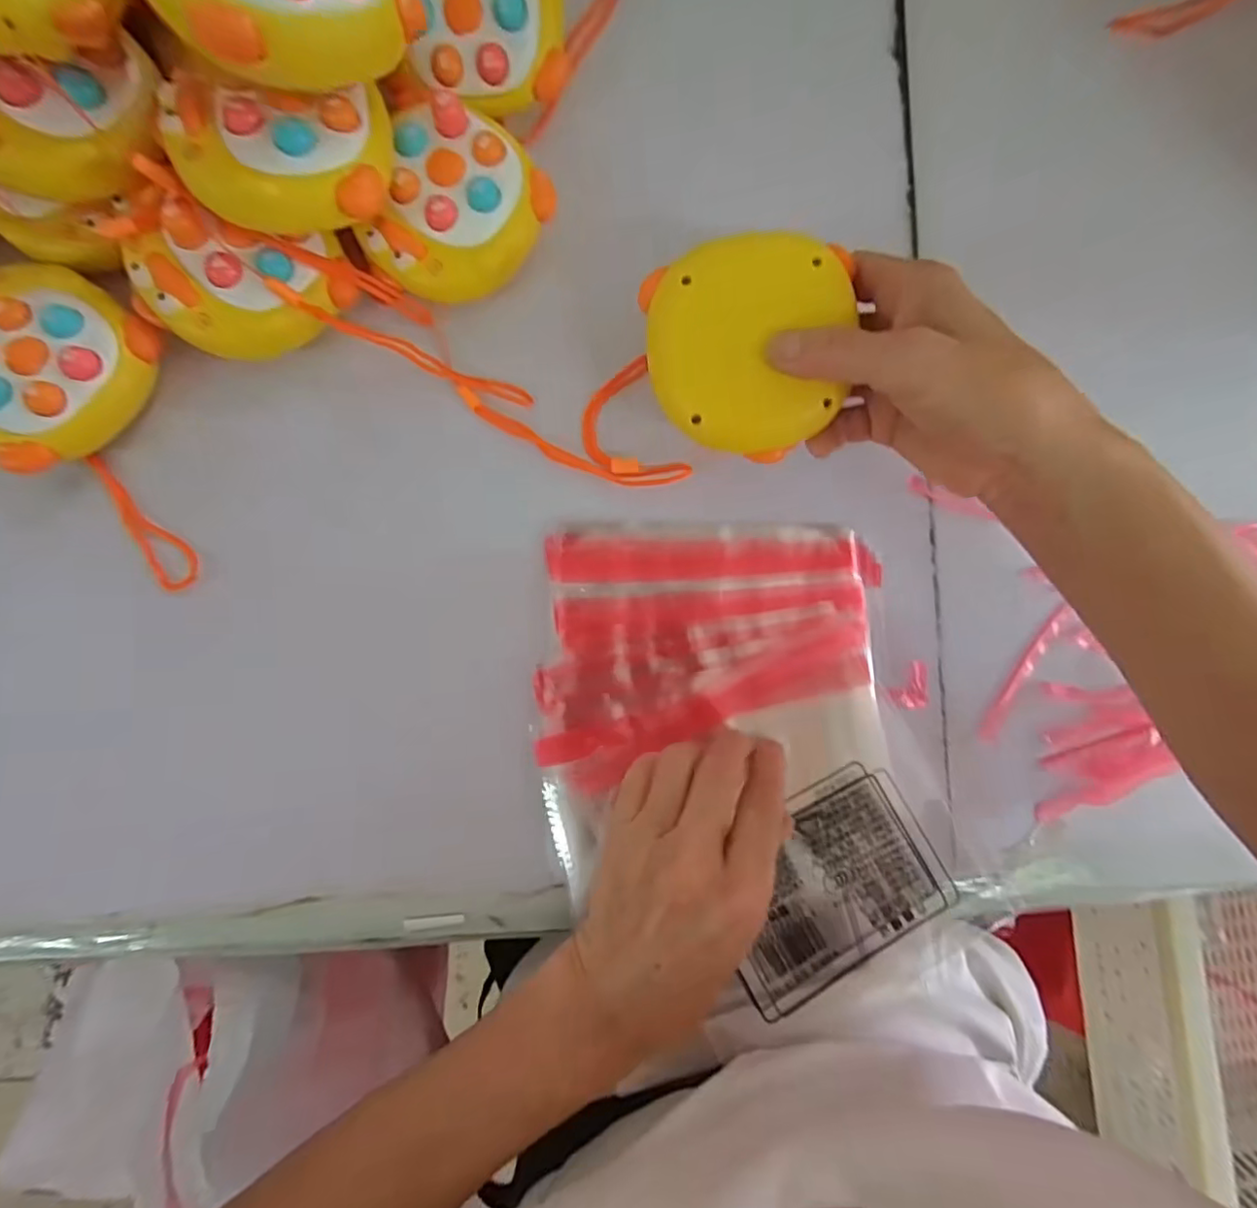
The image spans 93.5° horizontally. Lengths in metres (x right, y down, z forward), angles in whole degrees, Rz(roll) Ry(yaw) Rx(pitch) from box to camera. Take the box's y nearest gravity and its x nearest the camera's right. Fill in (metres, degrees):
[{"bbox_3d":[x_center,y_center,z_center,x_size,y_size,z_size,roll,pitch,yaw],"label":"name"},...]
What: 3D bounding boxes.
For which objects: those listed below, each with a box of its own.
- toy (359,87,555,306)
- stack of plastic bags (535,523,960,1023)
[{"bbox_3d":[-0.080,-0.182,0.275,0.071,0.032,0.078,32,86,-1],"label":"toy"},{"bbox_3d":[0.050,0.069,0.283,0.176,0.025,0.222,-11,90,-3],"label":"stack of plastic bags"}]

